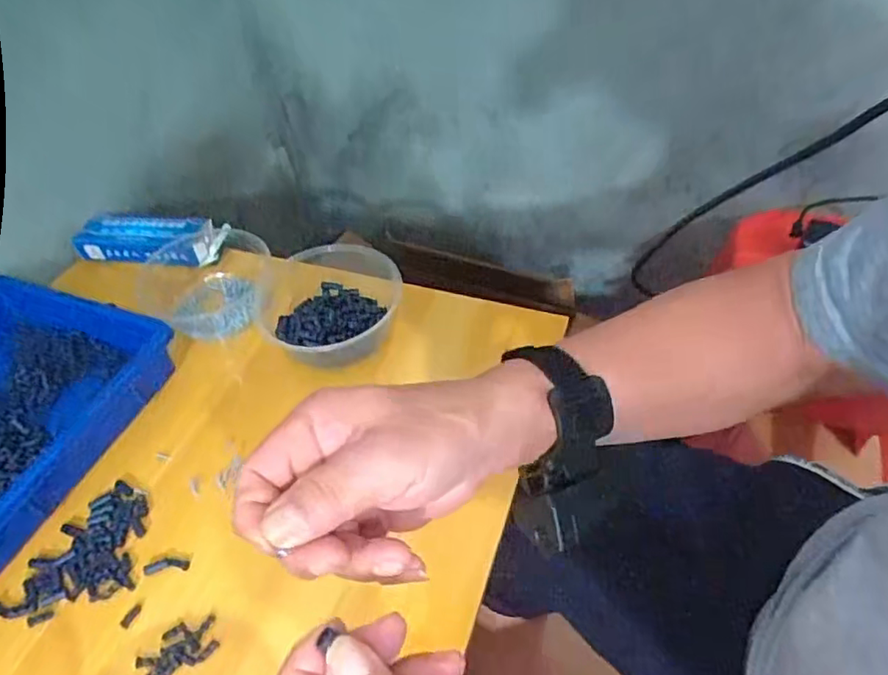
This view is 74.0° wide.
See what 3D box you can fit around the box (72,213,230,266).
[{"bbox_3d":[-0.330,-0.114,0.680,0.192,0.036,0.053,4,48,9],"label":"box"}]

